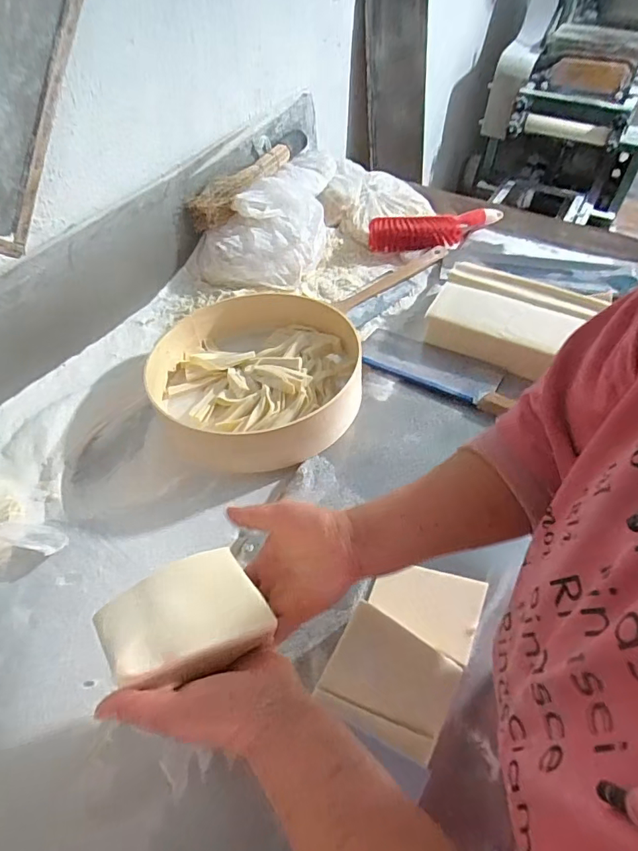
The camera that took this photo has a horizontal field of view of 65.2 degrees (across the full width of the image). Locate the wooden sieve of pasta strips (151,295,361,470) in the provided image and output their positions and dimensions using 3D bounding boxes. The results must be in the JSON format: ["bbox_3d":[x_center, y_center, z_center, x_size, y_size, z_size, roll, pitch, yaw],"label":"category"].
[{"bbox_3d":[-0.089,-0.063,0.722,0.292,0.092,0.284,-10,51,-10],"label":"wooden sieve of pasta strips"}]

